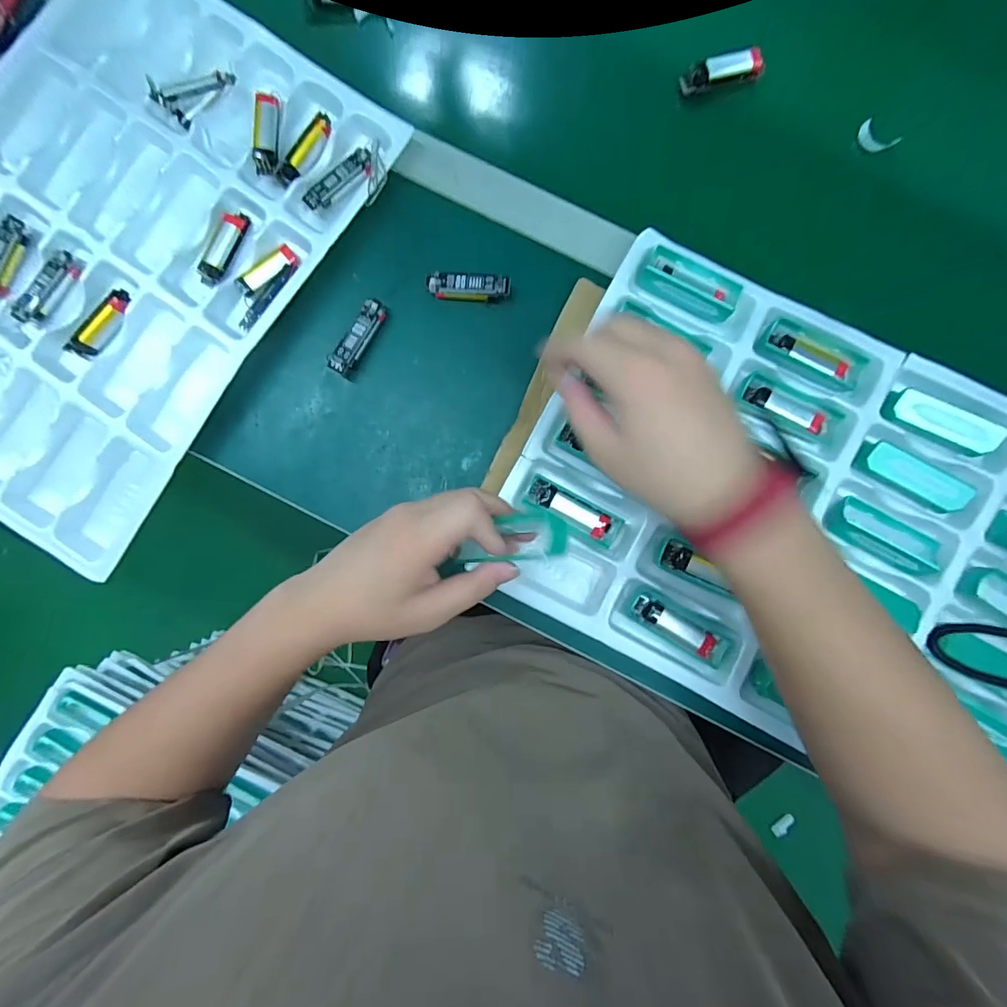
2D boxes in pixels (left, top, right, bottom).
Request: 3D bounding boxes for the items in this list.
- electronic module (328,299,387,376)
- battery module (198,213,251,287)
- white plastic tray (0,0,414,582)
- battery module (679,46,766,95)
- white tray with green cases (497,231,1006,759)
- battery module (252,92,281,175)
[{"bbox_3d":[-0.122,-0.139,0.399,0.018,0.020,0.066,31,89,3],"label":"electronic module"},{"bbox_3d":[-0.238,-0.218,0.403,0.021,0.015,0.067,23,89,3],"label":"battery module"},{"bbox_3d":[-0.334,-0.213,0.399,0.312,0.031,0.454,35,90,3],"label":"white plastic tray"},{"bbox_3d":[0.188,-0.369,0.405,0.071,0.015,0.019,-17,87,1],"label":"battery module"},{"bbox_3d":[0.243,0.019,0.371,0.444,0.034,0.312,26,89,3],"label":"white tray with green cases"},{"bbox_3d":[-0.197,-0.308,0.393,0.021,0.012,0.064,4,88,2],"label":"battery module"}]

